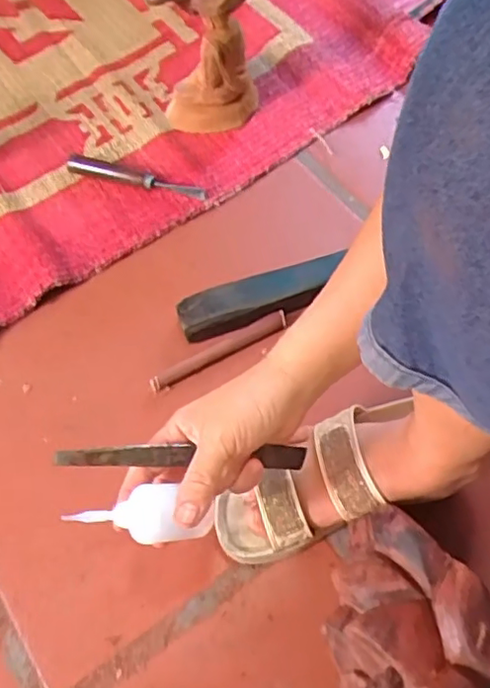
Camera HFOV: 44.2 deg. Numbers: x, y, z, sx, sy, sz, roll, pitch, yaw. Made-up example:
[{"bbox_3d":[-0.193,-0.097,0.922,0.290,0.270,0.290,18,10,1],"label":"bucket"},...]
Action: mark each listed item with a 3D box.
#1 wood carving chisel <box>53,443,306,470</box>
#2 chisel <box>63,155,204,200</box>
[{"bbox_3d":[-0.037,0.075,0.406,0.173,0.019,0.004,5,21,-22],"label":"wood carving chisel"},{"bbox_3d":[-0.126,-0.190,0.699,0.175,0.019,0.020,18,63,13],"label":"chisel"}]

